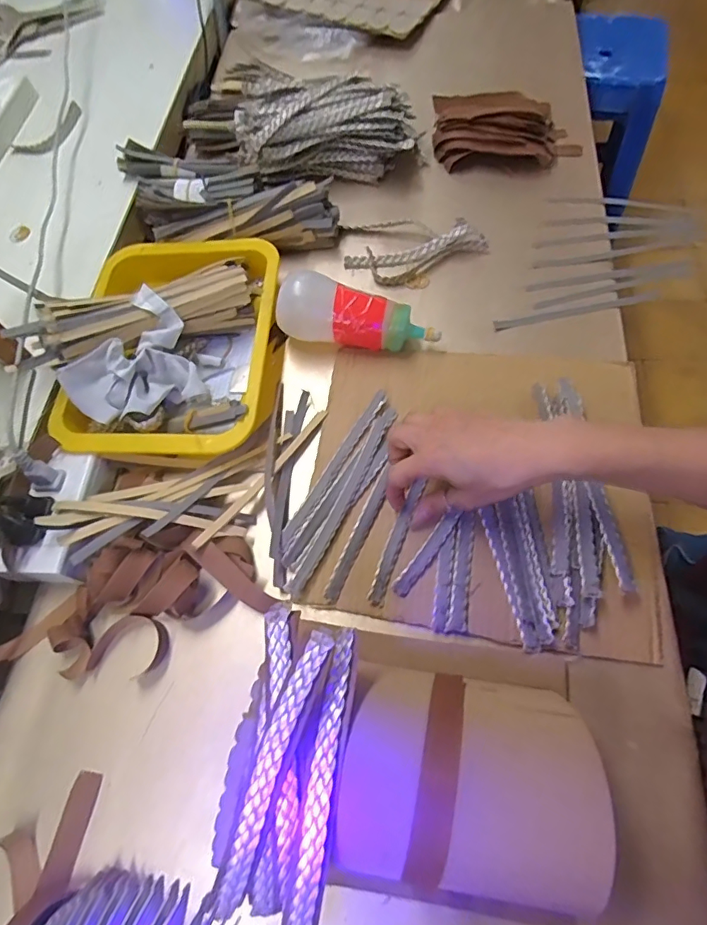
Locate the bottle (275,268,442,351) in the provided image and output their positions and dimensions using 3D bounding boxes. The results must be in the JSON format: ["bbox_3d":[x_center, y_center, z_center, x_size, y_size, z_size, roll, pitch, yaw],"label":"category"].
[{"bbox_3d":[0.004,-0.141,0.494,0.156,0.051,0.055,15,69,11],"label":"bottle"}]

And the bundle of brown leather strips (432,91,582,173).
[{"bbox_3d":[0.183,-0.405,0.605,0.165,0.030,0.104,3,65,7],"label":"bundle of brown leather strips"}]

